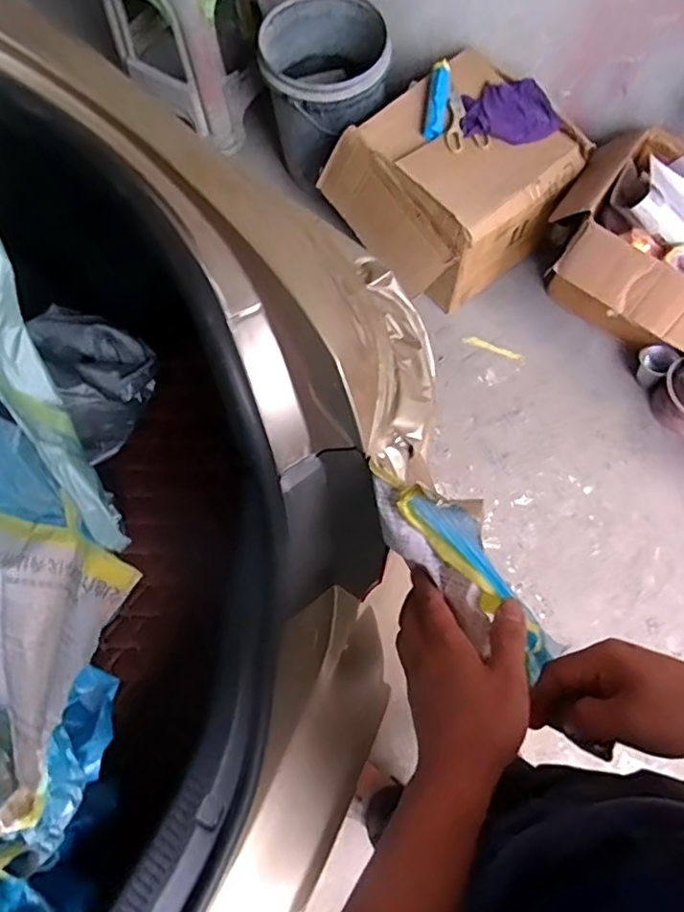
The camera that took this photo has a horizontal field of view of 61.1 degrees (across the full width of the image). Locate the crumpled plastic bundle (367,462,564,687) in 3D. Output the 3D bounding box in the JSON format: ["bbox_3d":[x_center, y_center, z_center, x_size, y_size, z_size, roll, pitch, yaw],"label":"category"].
[{"bbox_3d":[0.083,0.079,0.417,0.044,0.052,0.180,-43,93,-16],"label":"crumpled plastic bundle"}]

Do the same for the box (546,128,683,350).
[{"bbox_3d":[0.744,-0.428,1.355,0.558,0.326,0.386,36,72,11],"label":"box"}]

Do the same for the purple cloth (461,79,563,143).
[{"bbox_3d":[0.389,-0.789,1.330,0.214,0.032,0.168,4,69,-1],"label":"purple cloth"}]

